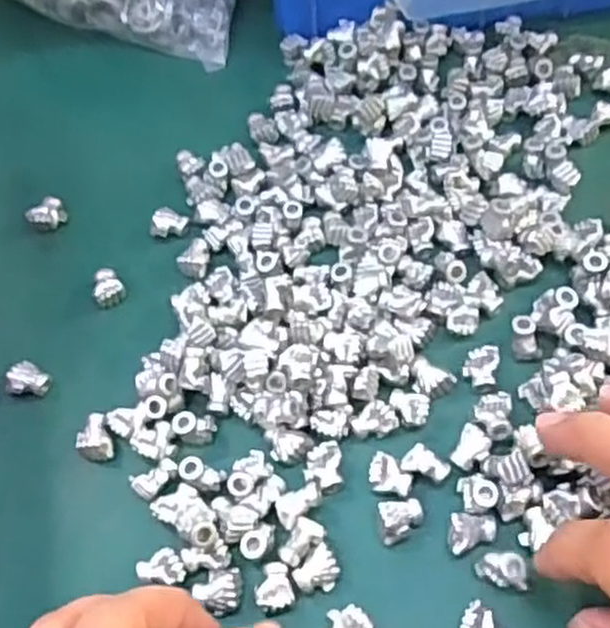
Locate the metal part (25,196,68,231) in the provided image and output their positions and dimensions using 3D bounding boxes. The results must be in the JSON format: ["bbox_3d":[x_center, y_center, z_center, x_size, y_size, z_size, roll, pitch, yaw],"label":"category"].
[{"bbox_3d":[-0.129,-0.050,0.384,0.019,0.008,0.015,-40,64,-20],"label":"metal part"}]

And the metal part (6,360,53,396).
[{"bbox_3d":[-0.119,0.029,0.330,0.016,0.009,0.014,20,61,14],"label":"metal part"}]

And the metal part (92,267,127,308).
[{"bbox_3d":[-0.092,-0.013,0.357,0.014,0.010,0.018,-23,60,-11],"label":"metal part"}]

